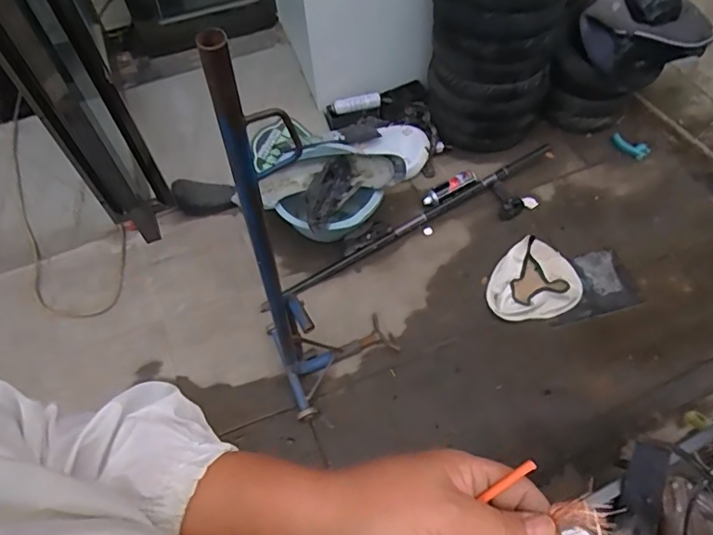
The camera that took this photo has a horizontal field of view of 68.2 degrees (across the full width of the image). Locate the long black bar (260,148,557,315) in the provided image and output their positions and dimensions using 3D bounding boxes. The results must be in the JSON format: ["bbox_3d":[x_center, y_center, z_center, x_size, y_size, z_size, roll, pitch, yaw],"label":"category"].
[{"bbox_3d":[0.193,-0.145,1.668,1.096,0.031,0.041,-30,61,-16],"label":"long black bar"}]

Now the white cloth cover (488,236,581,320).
[{"bbox_3d":[0.524,0.041,1.537,0.235,0.067,0.287,34,65,22],"label":"white cloth cover"}]

